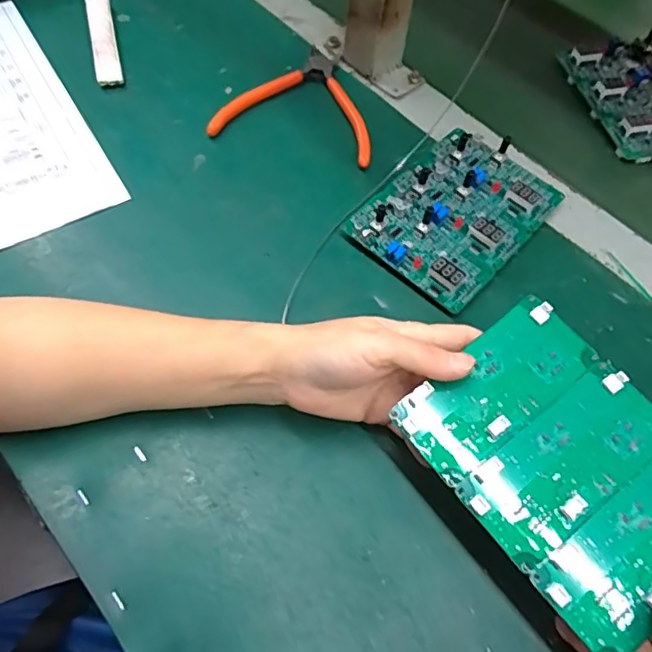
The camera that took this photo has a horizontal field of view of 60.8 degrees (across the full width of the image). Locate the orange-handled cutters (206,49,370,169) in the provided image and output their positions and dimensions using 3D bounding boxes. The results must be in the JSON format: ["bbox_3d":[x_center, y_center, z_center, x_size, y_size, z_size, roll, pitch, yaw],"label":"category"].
[{"bbox_3d":[-0.017,-0.199,0.479,0.134,0.015,0.130,13,60,4],"label":"orange-handled cutters"}]

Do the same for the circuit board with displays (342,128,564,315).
[{"bbox_3d":[0.099,-0.088,0.416,0.106,0.026,0.147,40,65,18],"label":"circuit board with displays"}]

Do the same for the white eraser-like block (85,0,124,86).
[{"bbox_3d":[-0.200,-0.257,0.499,0.021,0.017,0.114,-13,60,-11],"label":"white eraser-like block"}]

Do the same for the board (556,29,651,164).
[{"bbox_3d":[0.282,-0.208,0.500,0.094,0.022,0.139,-6,61,-7],"label":"board"}]

